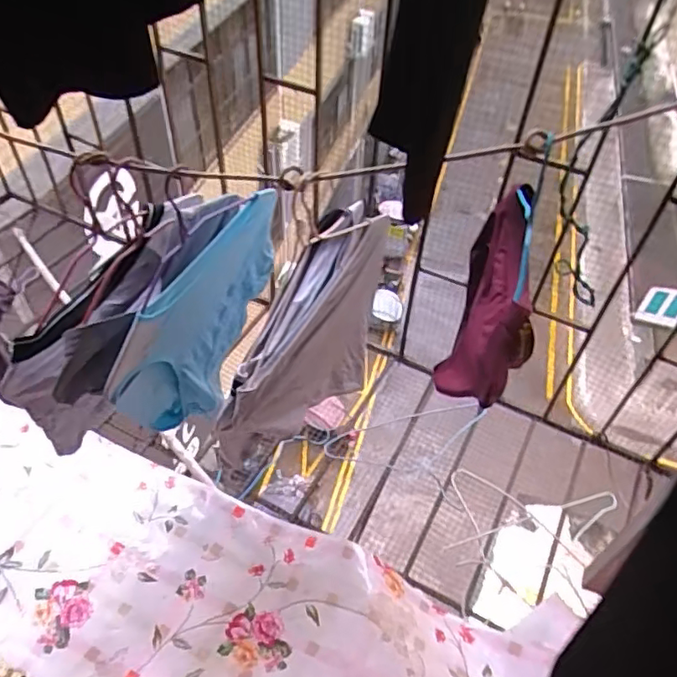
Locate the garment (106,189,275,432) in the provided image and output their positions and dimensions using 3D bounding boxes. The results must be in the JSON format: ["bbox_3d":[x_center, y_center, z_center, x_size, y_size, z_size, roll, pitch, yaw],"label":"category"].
[{"bbox_3d":[-0.198,-0.008,0.873,0.062,0.259,0.349,24,51,17],"label":"garment"}]

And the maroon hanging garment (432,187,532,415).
[{"bbox_3d":[0.217,-0.064,0.803,0.090,0.239,0.327,14,49,9],"label":"maroon hanging garment"}]

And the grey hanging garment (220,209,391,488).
[{"bbox_3d":[-0.040,0.010,0.869,0.117,0.215,0.375,21,51,15],"label":"grey hanging garment"}]

